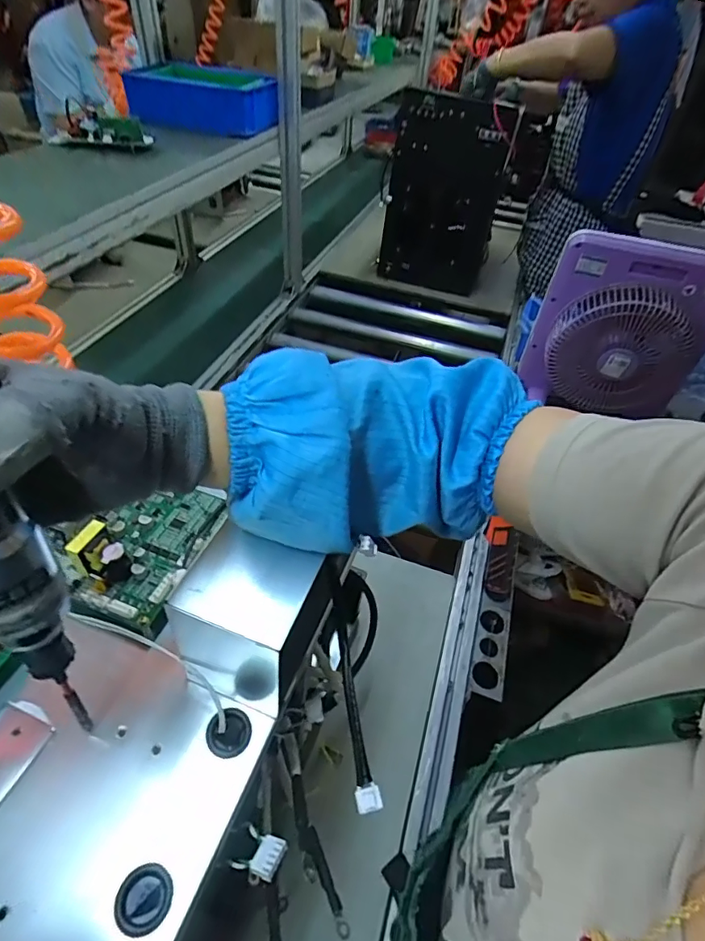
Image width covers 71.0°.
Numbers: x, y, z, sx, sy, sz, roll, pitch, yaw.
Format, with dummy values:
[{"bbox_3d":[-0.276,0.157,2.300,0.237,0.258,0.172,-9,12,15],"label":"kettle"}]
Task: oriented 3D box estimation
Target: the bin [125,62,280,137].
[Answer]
[{"bbox_3d":[-0.316,-0.809,1.066,0.321,0.094,0.212,27,49,19],"label":"bin"}]

